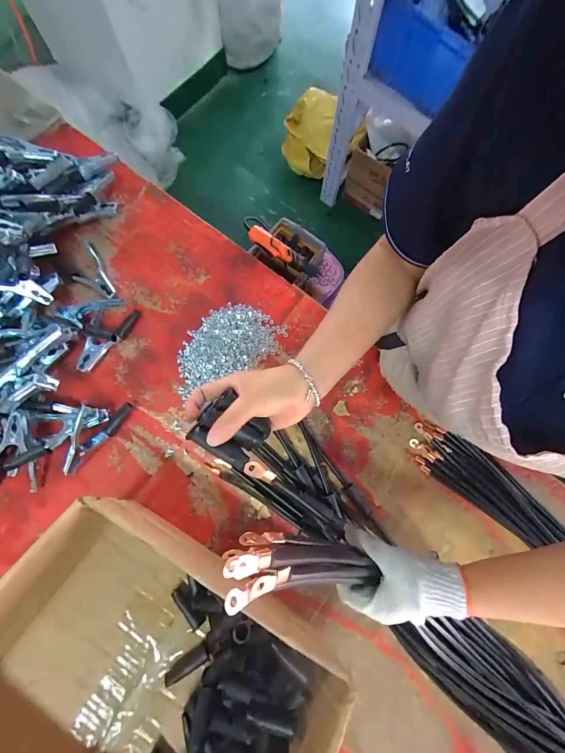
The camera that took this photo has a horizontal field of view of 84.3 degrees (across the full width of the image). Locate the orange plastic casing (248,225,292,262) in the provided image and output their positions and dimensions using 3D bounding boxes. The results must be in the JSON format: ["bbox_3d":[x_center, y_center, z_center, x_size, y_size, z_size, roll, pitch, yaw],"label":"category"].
[{"bbox_3d":[-0.032,-0.385,0.907,0.139,0.036,0.042,40,79,7],"label":"orange plastic casing"}]

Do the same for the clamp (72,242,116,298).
[{"bbox_3d":[-0.373,-0.199,0.609,0.058,0.031,0.126,-28,79,-8],"label":"clamp"}]

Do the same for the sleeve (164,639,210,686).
[{"bbox_3d":[-0.136,0.406,0.443,0.064,0.017,0.020,-27,79,-8],"label":"sleeve"}]

